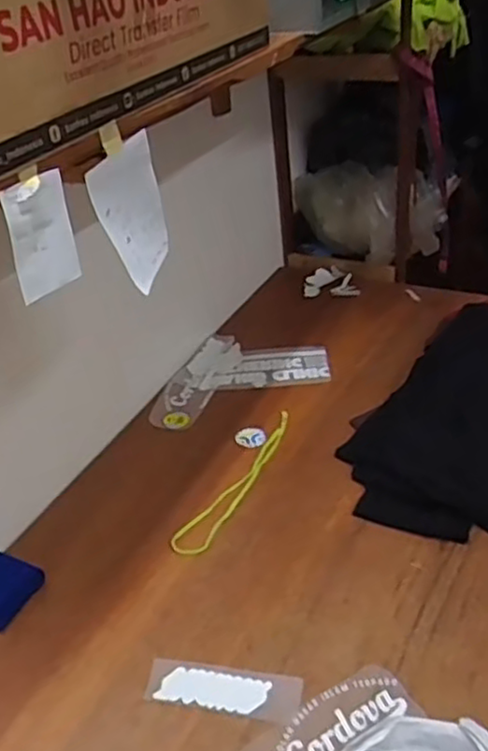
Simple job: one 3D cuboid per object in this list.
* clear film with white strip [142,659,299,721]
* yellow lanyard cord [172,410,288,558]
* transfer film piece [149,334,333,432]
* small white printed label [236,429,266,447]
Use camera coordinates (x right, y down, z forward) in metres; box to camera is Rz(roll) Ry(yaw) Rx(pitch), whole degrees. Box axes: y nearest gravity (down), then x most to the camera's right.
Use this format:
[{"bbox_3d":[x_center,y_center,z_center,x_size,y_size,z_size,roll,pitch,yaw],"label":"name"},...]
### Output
[{"bbox_3d":[-0.025,0.404,0.901,0.195,0.006,0.066,4,36,11],"label":"clear film with white strip"},{"bbox_3d":[0.001,0.176,1.218,0.059,0.007,0.378,15,41,29],"label":"yellow lanyard cord"},{"bbox_3d":[-0.027,-0.017,1.500,0.388,0.015,0.269,-17,36,-13],"label":"transfer film piece"},{"bbox_3d":[0.013,0.118,1.310,0.055,0.005,0.046,-9,45,3],"label":"small white printed label"}]

